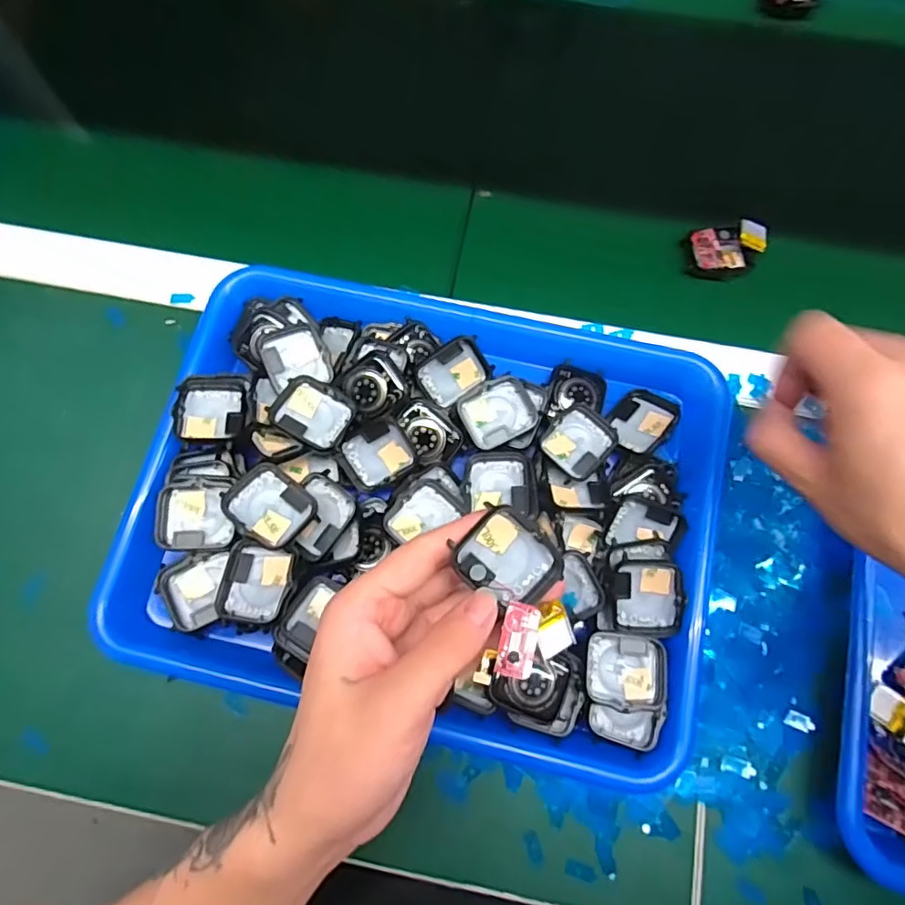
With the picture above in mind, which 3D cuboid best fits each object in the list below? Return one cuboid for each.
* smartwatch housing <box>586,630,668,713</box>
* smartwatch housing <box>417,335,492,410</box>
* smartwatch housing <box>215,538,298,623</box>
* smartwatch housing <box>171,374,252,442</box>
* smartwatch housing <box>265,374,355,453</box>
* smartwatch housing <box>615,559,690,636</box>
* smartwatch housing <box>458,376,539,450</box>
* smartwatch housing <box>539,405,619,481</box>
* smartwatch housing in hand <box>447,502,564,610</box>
[{"bbox_3d":[0.094,0.117,0.295,0.041,0.009,0.037,7,75,2],"label":"smartwatch housing"},{"bbox_3d":[0.000,-0.051,0.341,0.043,0.007,0.033,-33,118,0],"label":"smartwatch housing"},{"bbox_3d":[-0.104,0.071,0.295,0.038,0.015,0.040,0,75,2],"label":"smartwatch housing"},{"bbox_3d":[-0.142,-0.027,0.325,0.039,0.013,0.047,2,63,-17],"label":"smartwatch housing"},{"bbox_3d":[-0.081,-0.023,0.320,0.043,0.011,0.036,27,78,8],"label":"smartwatch housing"},{"bbox_3d":[0.108,0.080,0.302,0.036,0.013,0.039,4,75,1],"label":"smartwatch housing"},{"bbox_3d":[0.027,-0.025,0.335,0.042,0.012,0.036,-28,77,-7],"label":"smartwatch housing"},{"bbox_3d":[0.076,-0.006,0.333,0.037,0.008,0.041,42,79,10],"label":"smartwatch housing"},{"bbox_3d":[0.026,0.046,0.243,0.043,0.011,0.035,42,86,-6],"label":"smartwatch housing in hand"}]

